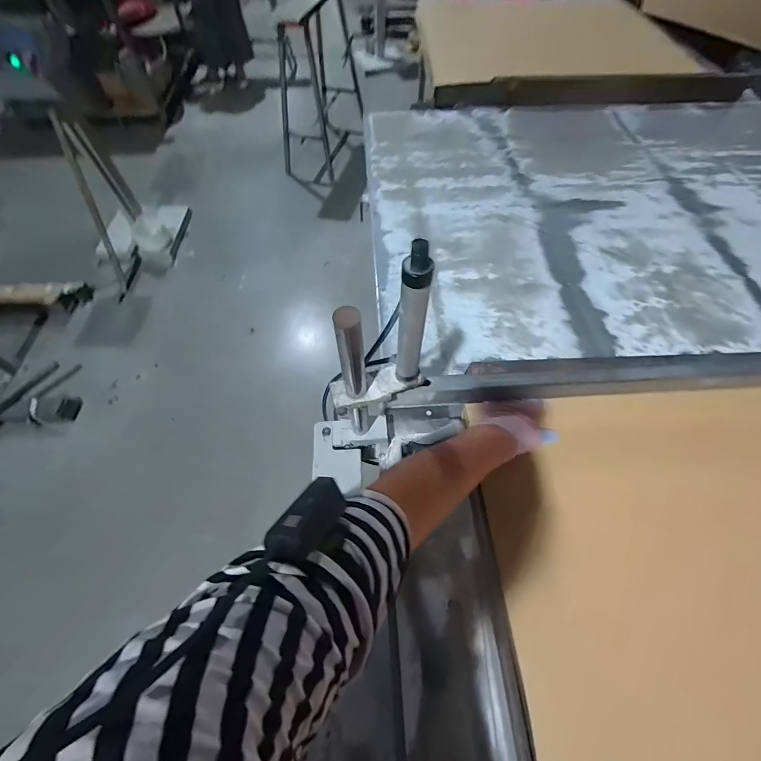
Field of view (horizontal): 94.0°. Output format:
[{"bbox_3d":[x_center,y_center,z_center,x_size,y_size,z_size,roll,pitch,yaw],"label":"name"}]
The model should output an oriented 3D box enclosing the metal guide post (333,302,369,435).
[{"bbox_3d":[-0.032,0.004,0.483,0.027,0.296,0.029,-2,60,-1],"label":"metal guide post"}]

